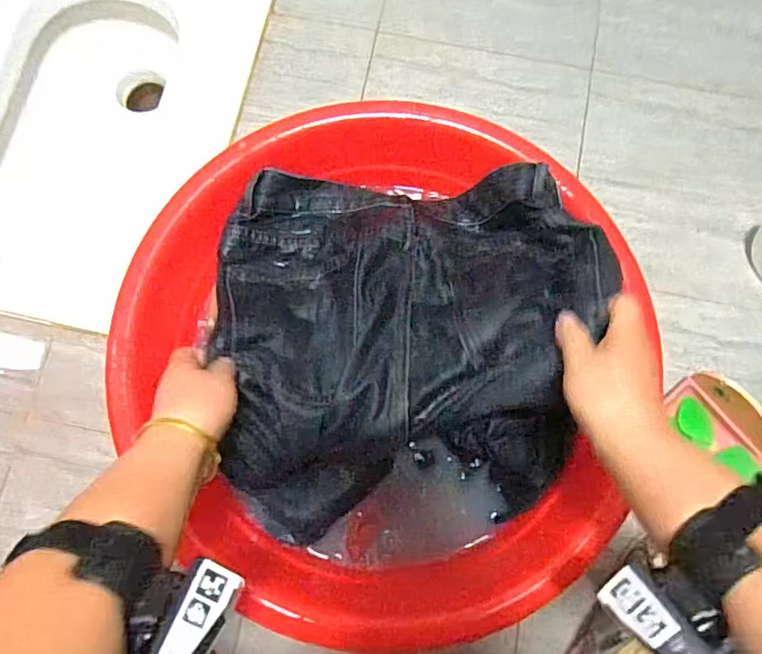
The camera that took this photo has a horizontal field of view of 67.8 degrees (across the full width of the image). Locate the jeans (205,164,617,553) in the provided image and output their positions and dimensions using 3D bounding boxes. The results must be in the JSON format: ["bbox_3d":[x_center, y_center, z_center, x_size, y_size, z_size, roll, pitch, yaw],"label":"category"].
[{"bbox_3d":[0.012,0.010,0.501,0.301,0.130,0.313,0,77,-1],"label":"jeans"}]

